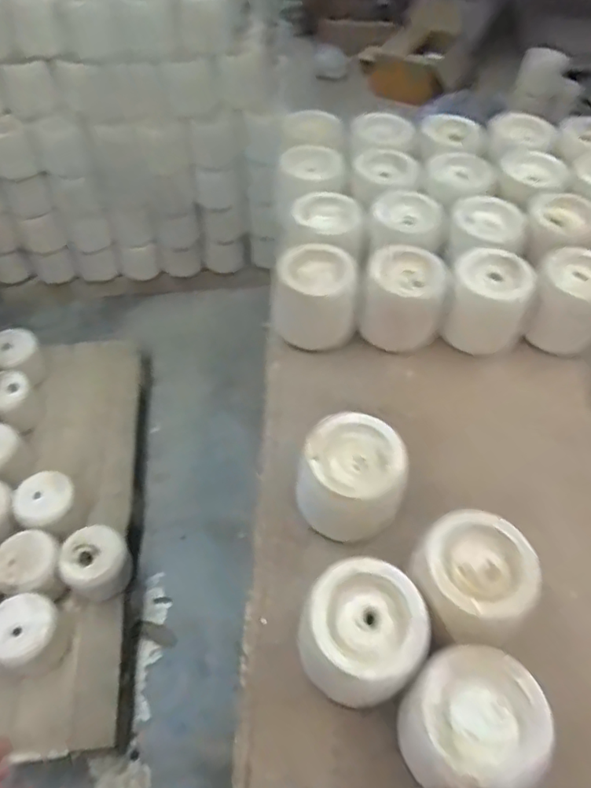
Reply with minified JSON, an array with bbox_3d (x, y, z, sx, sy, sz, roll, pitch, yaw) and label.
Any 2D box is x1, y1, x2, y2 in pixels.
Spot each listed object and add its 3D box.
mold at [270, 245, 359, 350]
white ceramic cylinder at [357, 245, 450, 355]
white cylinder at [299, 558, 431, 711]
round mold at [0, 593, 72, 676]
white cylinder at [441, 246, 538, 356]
[{"bbox_3d":[0.032,-0.156,0.929,0.131,0.110,0.126,0,53,0],"label":"mold"},{"bbox_3d":[0.177,-0.157,0.940,0.132,0.112,0.129,0,53,0],"label":"white ceramic cylinder"},{"bbox_3d":[0.074,0.265,0.635,0.127,0.105,0.121,0,53,0],"label":"white cylinder"},{"bbox_3d":[-0.536,0.483,1.156,0.127,0.117,0.123,-15,55,-11],"label":"round mold"},{"bbox_3d":[0.316,-0.151,0.945,0.130,0.114,0.136,23,57,16],"label":"white cylinder"}]

